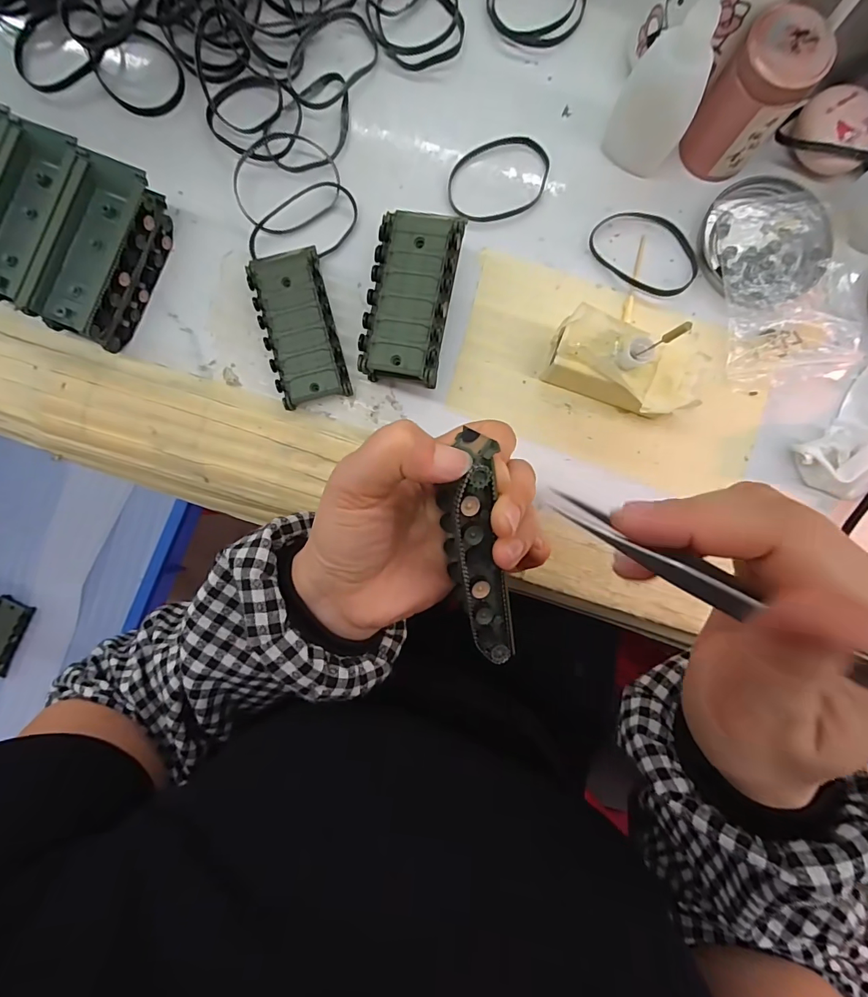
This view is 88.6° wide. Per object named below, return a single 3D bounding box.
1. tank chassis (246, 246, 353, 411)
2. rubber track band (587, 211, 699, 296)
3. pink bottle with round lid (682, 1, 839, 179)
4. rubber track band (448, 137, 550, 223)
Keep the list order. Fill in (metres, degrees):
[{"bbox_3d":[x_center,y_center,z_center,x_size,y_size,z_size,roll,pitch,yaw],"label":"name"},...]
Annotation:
[{"bbox_3d":[-0.083,-0.105,0.277,0.044,0.016,0.089,-16,89,1],"label":"tank chassis"},{"bbox_3d":[0.136,-0.158,0.282,0.070,0.007,0.048,40,90,1],"label":"rubber track band"},{"bbox_3d":[0.182,-0.229,0.254,0.048,0.060,0.046,37,89,1],"label":"pink bottle with round lid"},{"bbox_3d":[0.041,-0.206,0.285,0.067,0.004,0.049,-21,89,1],"label":"rubber track band"}]

